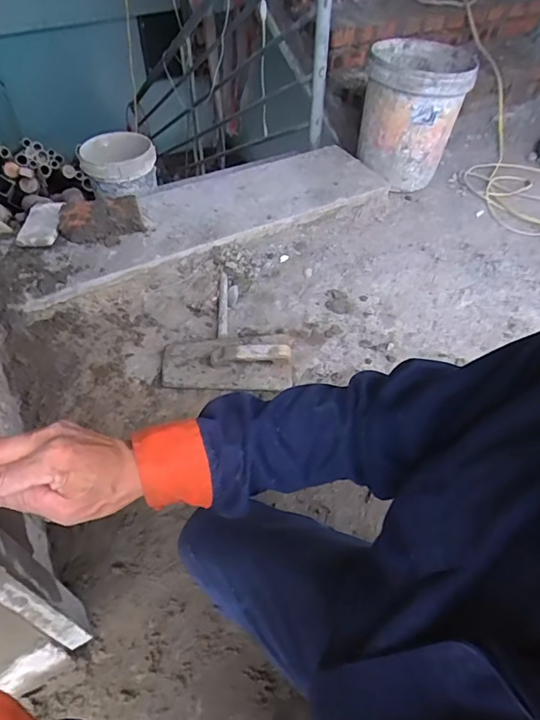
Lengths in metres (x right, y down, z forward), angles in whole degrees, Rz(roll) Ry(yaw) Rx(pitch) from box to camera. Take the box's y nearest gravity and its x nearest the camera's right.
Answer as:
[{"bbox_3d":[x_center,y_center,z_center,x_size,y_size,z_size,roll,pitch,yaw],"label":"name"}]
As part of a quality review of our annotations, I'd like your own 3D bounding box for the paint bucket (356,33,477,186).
[{"bbox_3d":[0.422,-0.749,1.469,0.284,0.309,0.314,11,50,9],"label":"paint bucket"}]

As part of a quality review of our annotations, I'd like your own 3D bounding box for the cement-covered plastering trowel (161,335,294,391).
[{"bbox_3d":[-0.093,-0.011,1.054,0.283,0.084,0.141,0,51,-3],"label":"cement-covered plastering trowel"}]

